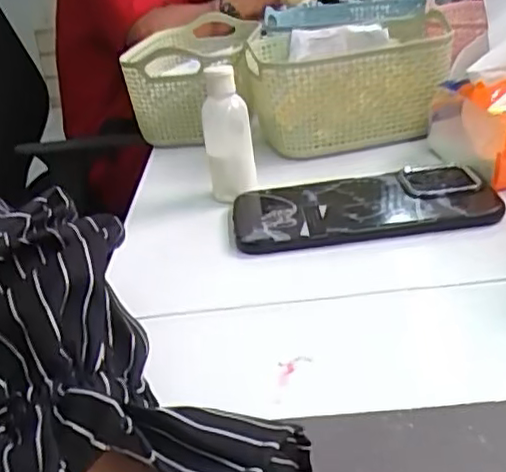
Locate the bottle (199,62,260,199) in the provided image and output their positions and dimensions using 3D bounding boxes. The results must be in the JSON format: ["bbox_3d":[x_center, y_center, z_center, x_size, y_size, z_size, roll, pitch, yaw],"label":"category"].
[{"bbox_3d":[-0.019,-0.074,0.478,0.034,0.095,0.033,-7,26,-1],"label":"bottle"}]

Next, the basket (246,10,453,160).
[{"bbox_3d":[0.084,-0.133,0.576,0.172,0.091,0.127,-6,26,2],"label":"basket"}]

